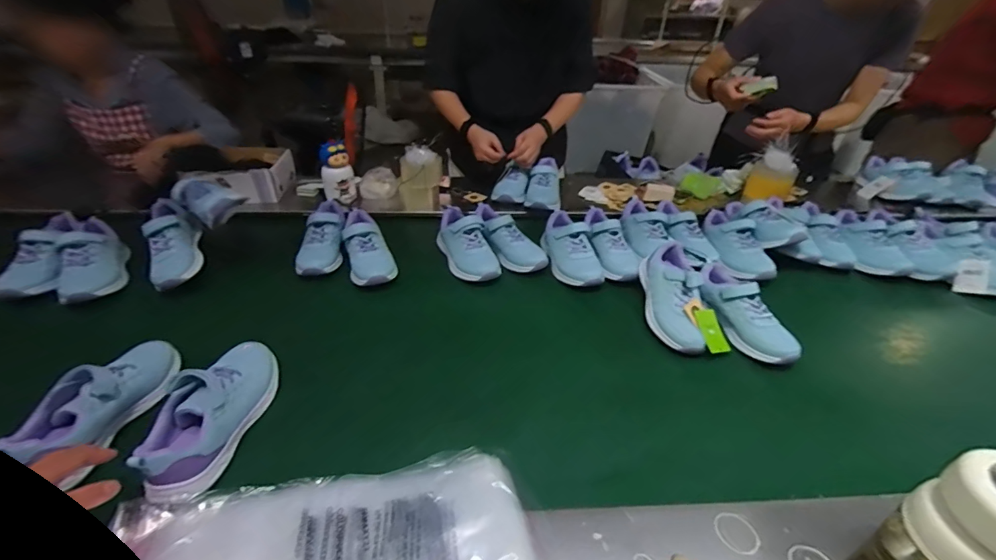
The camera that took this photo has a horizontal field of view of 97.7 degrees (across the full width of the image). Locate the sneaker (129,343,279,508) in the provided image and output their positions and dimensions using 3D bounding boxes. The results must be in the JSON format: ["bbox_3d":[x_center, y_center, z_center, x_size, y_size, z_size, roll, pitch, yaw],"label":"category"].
[{"bbox_3d":[-0.382,0.172,0.585,0.087,0.078,0.235,1,37,2],"label":"sneaker"}]

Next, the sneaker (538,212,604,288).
[{"bbox_3d":[0.154,-0.078,0.977,0.104,0.073,0.232,-6,35,-10],"label":"sneaker"}]

